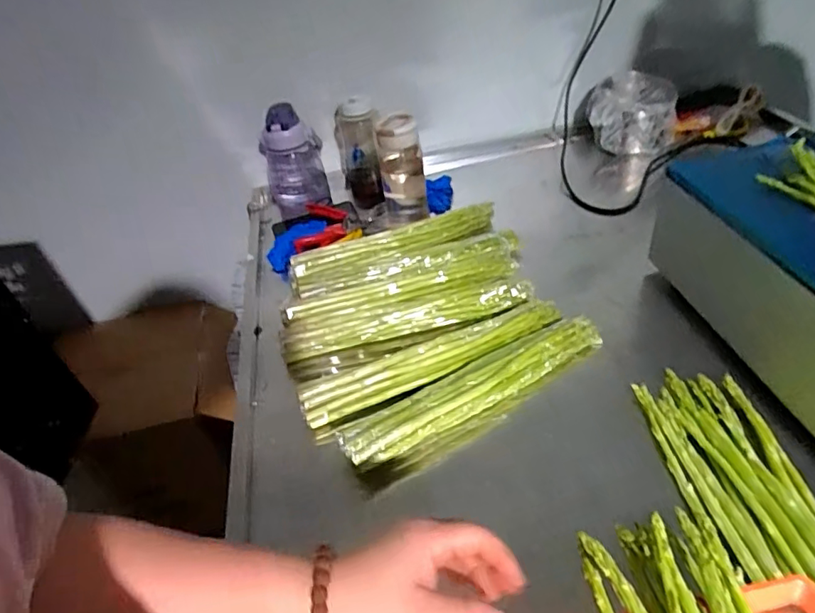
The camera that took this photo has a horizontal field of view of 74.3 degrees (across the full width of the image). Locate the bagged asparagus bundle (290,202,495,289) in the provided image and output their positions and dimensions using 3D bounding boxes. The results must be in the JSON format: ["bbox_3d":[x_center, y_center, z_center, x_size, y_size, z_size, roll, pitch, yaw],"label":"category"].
[{"bbox_3d":[-0.013,-0.090,0.911,0.365,0.049,0.085,-17,42,-11],"label":"bagged asparagus bundle"}]

